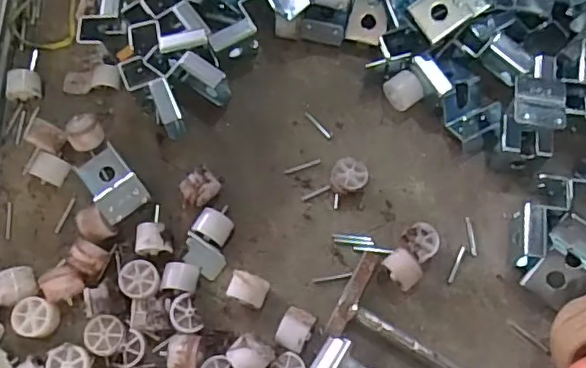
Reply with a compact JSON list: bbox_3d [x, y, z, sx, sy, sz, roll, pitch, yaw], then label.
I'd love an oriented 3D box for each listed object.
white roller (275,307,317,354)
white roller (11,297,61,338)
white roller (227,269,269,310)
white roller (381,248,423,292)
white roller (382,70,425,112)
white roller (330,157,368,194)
[{"bbox_3d":[0.002,0.131,0.513,0.027,0.031,0.036,24,75,9],"label":"white roller"},{"bbox_3d":[-0.234,0.122,0.524,0.034,0.024,0.034,0,73,1],"label":"white roller"},{"bbox_3d":[-0.040,0.097,0.526,0.035,0.032,0.026,22,75,8],"label":"white roller"},{"bbox_3d":[0.101,0.079,0.529,0.028,0.029,0.035,-26,74,-6],"label":"white roller"},{"bbox_3d":[0.114,-0.095,0.589,0.030,0.025,0.036,-33,75,-8],"label":"white roller"},{"bbox_3d":[0.055,-0.006,0.564,0.034,0.027,0.034,-3,73,1],"label":"white roller"}]

